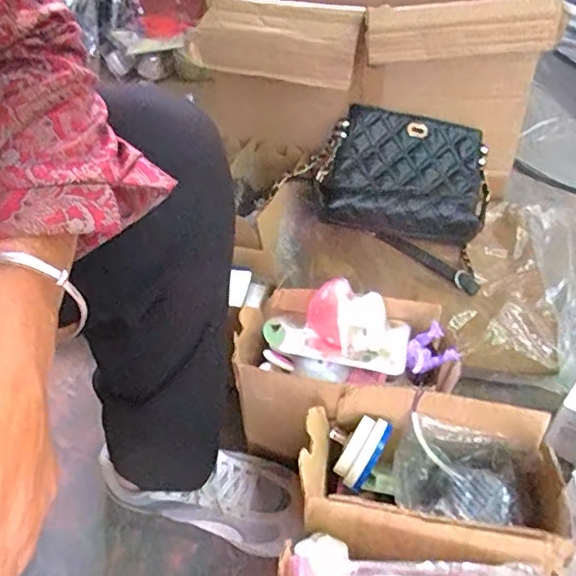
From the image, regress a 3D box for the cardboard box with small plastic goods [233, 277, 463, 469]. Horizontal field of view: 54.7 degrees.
[{"bbox_3d":[0.055,0.093,0.594,0.212,0.176,0.130,4,43,7],"label":"cardboard box with small plastic goods"}]

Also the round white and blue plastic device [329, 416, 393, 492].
[{"bbox_3d":[0.064,0.157,0.538,0.049,0.057,0.056,27,50,27],"label":"round white and blue plastic device"}]

